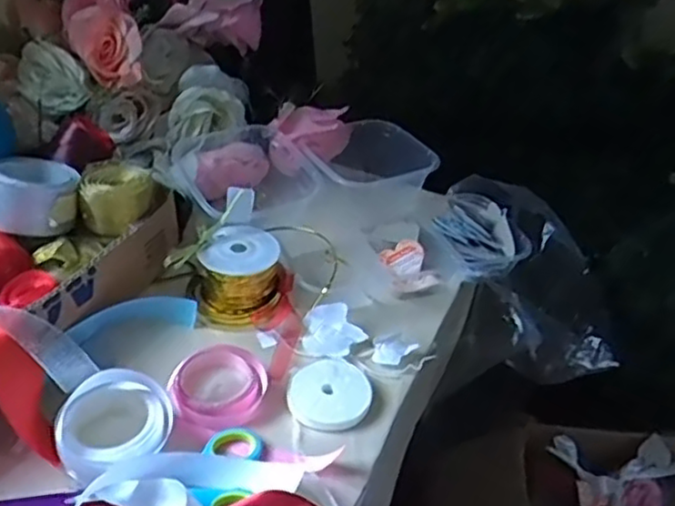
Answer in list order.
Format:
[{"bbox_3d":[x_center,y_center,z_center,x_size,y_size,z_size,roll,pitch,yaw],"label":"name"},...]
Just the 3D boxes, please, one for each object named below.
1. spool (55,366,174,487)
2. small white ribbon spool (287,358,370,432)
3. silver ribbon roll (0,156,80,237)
[{"bbox_3d":[-0.142,0.108,0.434,0.070,0.037,0.061,-9,39,-18],"label":"spool"},{"bbox_3d":[-0.005,0.100,0.485,0.058,0.010,0.058,3,37,-2],"label":"small white ribbon spool"},{"bbox_3d":[-0.243,-0.047,0.537,0.074,0.045,0.073,-13,40,-22],"label":"silver ribbon roll"}]

